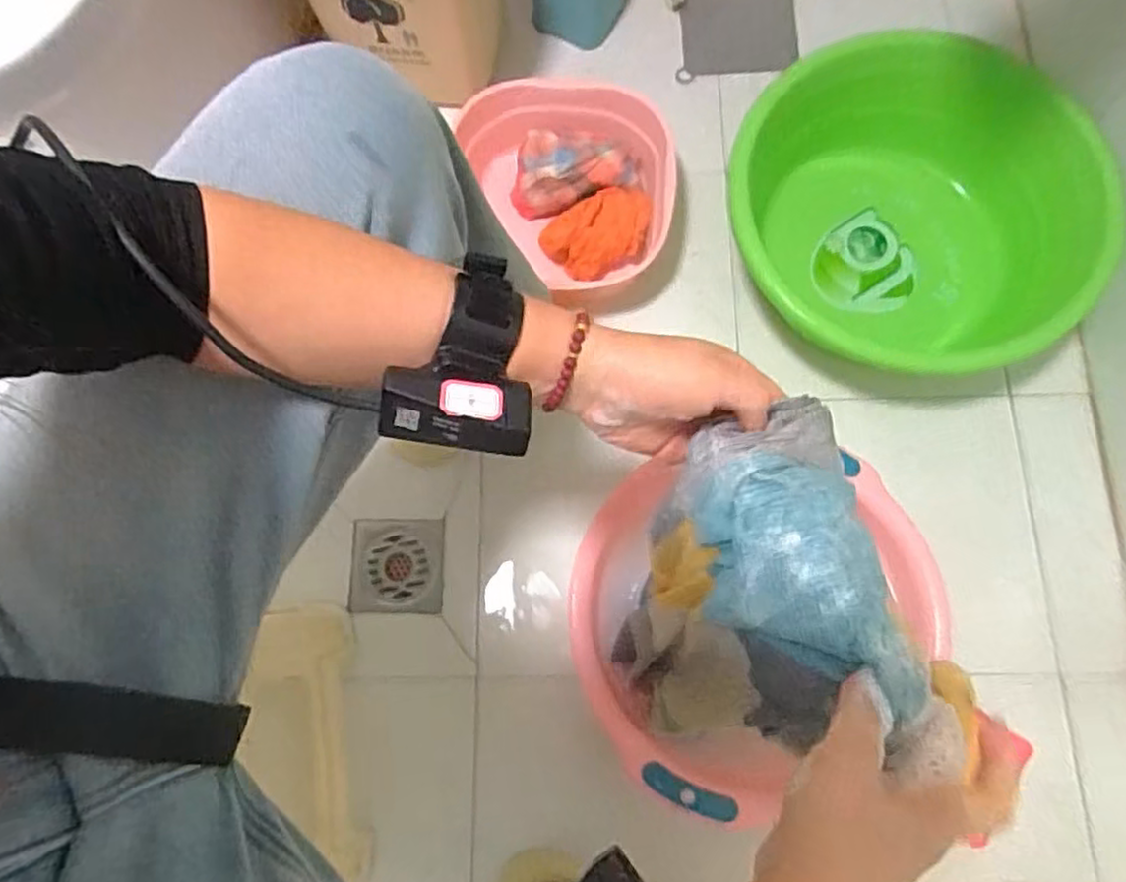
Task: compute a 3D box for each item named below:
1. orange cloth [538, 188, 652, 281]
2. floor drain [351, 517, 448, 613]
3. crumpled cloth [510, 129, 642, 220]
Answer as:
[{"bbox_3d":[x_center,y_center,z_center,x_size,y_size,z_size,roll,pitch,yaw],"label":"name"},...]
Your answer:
[{"bbox_3d":[0.042,-0.244,0.825,0.133,0.049,0.087,-21,75,-4],"label":"orange cloth"},{"bbox_3d":[-0.187,0.141,0.796,0.103,0.004,0.105,-1,75,1],"label":"floor drain"},{"bbox_3d":[0.015,-0.319,0.834,0.151,0.074,0.076,-9,75,0],"label":"crumpled cloth"}]

